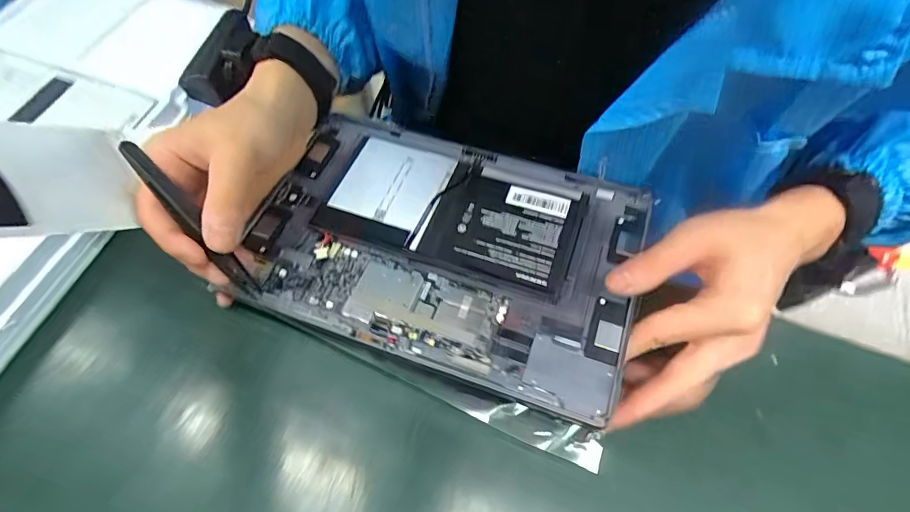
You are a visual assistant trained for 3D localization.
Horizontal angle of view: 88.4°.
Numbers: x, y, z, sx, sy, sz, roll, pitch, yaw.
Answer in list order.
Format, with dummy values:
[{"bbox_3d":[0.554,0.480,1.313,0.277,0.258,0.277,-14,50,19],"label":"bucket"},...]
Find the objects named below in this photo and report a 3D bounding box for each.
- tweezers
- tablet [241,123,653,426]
[{"bbox_3d":[-0.151,-0.021,0.268,0.010,0.012,0.111,-42,95,-20],"label":"tweezers"},{"bbox_3d":[-0.010,-0.009,0.315,0.248,0.006,0.164,16,61,12],"label":"tablet"}]

